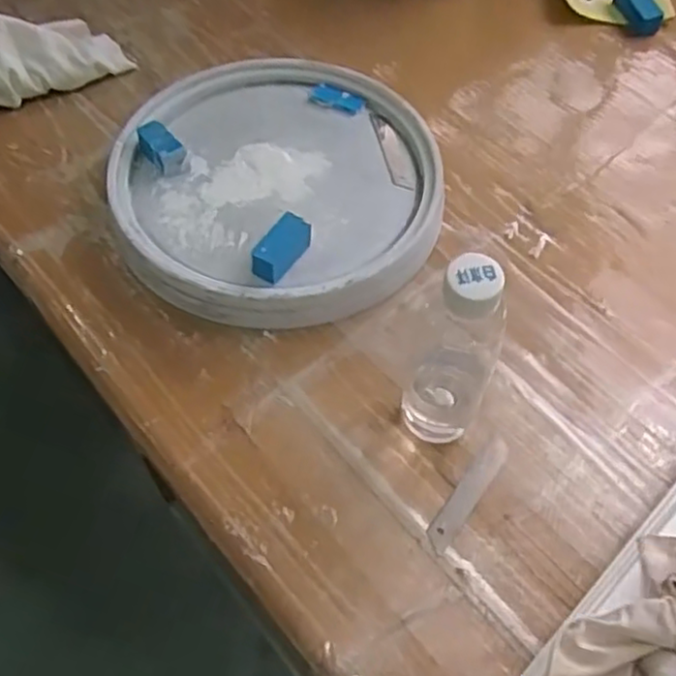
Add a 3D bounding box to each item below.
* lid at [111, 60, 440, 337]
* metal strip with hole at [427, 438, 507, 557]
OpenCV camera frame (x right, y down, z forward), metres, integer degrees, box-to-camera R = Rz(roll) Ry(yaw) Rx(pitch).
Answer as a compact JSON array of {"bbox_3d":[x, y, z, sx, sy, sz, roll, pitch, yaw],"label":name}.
[{"bbox_3d":[-0.054,-0.144,0.636,0.296,0.044,0.307,-9,58,-8],"label":"lid"},{"bbox_3d":[0.094,0.111,0.501,0.019,0.004,0.098,32,62,18],"label":"metal strip with hole"}]

